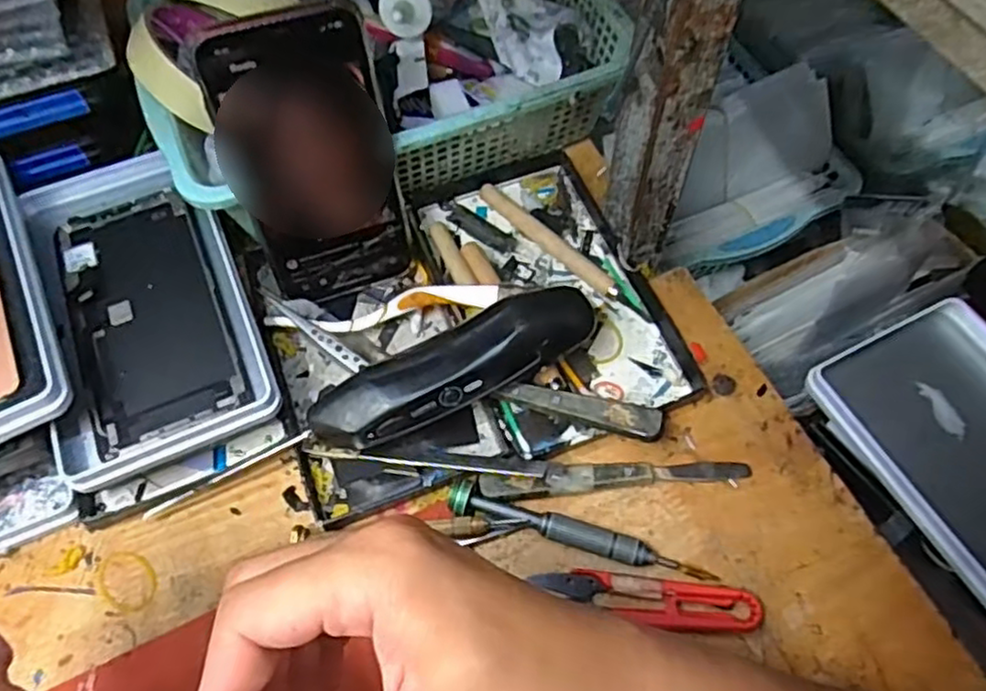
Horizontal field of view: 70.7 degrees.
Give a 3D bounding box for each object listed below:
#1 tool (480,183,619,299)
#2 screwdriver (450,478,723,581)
[{"bbox_3d":[0.032,-0.063,0.412,0.106,0.011,0.010,40,69,20],"label":"tool"},{"bbox_3d":[0.041,0.088,0.326,0.125,0.018,0.015,13,63,8],"label":"screwdriver"}]

